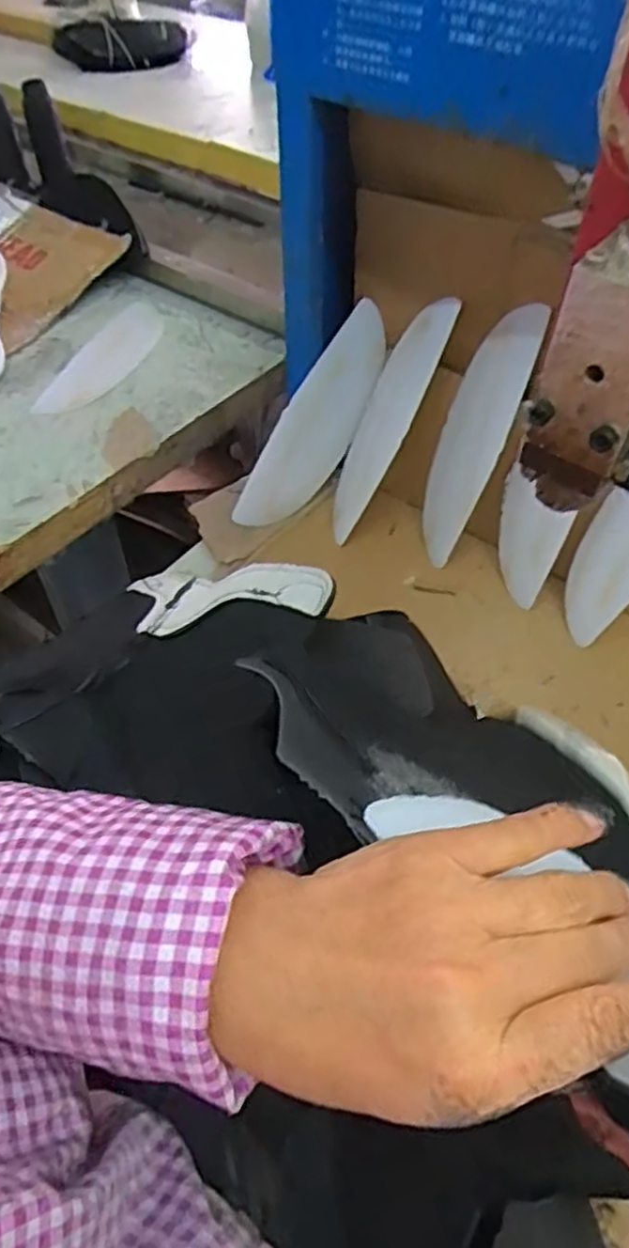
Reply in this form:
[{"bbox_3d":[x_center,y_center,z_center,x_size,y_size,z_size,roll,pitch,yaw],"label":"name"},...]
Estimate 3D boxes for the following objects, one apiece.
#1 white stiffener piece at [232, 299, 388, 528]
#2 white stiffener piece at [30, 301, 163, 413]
[{"bbox_3d":[0.003,-0.179,0.669,0.072,0.212,0.010,18,25,-31],"label":"white stiffener piece"},{"bbox_3d":[-0.217,-0.279,0.778,0.073,0.011,0.201,19,62,18],"label":"white stiffener piece"}]

